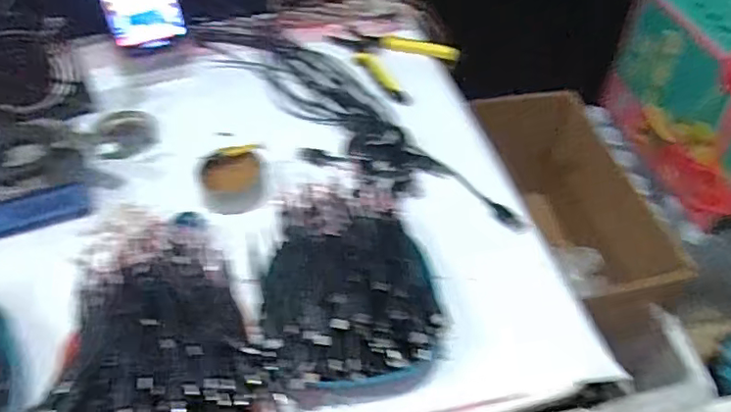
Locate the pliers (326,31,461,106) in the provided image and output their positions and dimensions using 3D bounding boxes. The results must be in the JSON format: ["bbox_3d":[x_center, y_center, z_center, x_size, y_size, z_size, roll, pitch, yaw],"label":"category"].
[{"bbox_3d":[0.025,-0.188,0.711,0.157,0.012,0.111,36,59,27],"label":"pliers"}]

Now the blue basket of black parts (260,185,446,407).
[{"bbox_3d":[-0.016,0.060,0.463,0.138,0.060,0.184,-6,50,-4],"label":"blue basket of black parts"}]

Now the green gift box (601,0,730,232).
[{"bbox_3d":[0.543,-0.173,0.907,0.146,0.245,0.337,-9,50,-6],"label":"green gift box"}]

